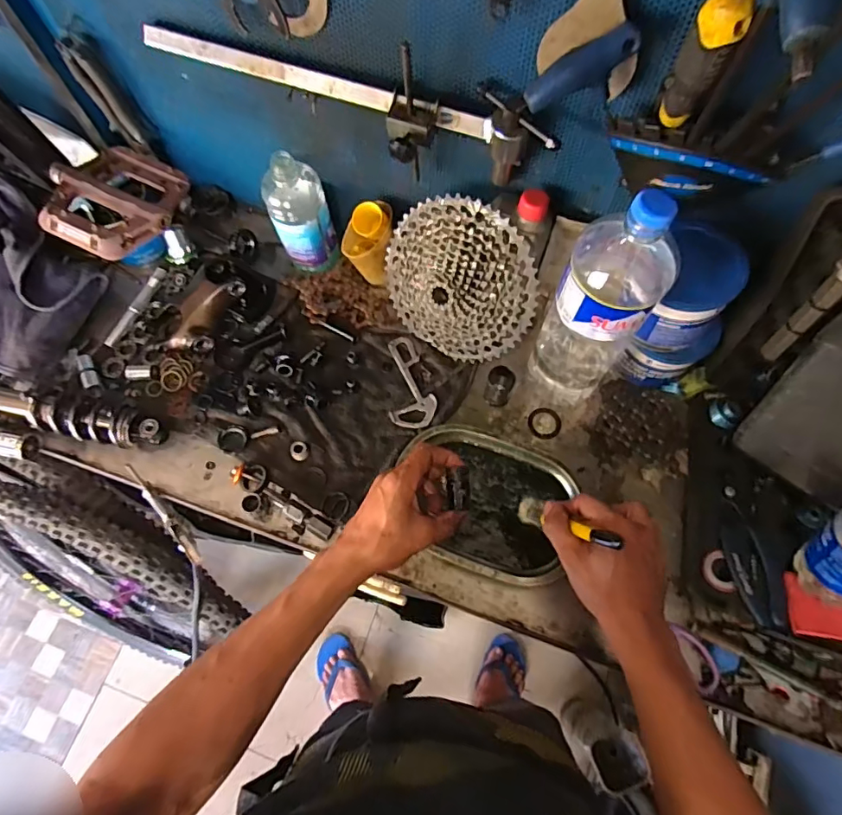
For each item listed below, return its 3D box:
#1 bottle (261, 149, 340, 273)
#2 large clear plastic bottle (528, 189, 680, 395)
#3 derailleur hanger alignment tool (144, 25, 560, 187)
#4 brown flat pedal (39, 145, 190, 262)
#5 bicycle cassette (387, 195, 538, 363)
[{"bbox_3d":[-0.155,-0.247,0.658,0.071,0.161,0.058,-21,69,-6],"label":"bottle"},{"bbox_3d":[0.177,-0.093,0.515,0.093,0.307,0.091,31,73,13],"label":"large clear plastic bottle"},{"bbox_3d":[-0.079,-0.299,0.517,0.428,0.081,0.067,21,71,10],"label":"derailleur hanger alignment tool"},{"bbox_3d":[-0.273,-0.185,0.448,0.108,0.026,0.109,24,71,11],"label":"brown flat pedal"},{"bbox_3d":[0.037,-0.140,0.601,0.191,0.185,0.040,38,43,7],"label":"bicycle cassette"}]

